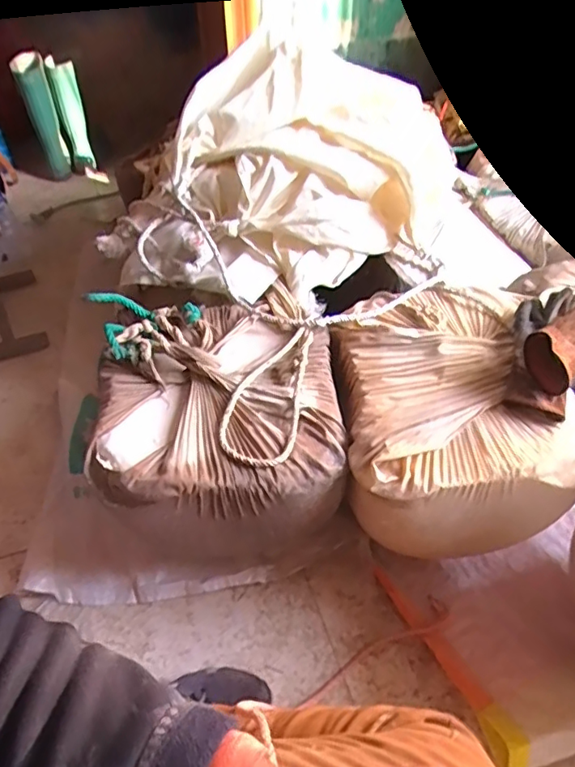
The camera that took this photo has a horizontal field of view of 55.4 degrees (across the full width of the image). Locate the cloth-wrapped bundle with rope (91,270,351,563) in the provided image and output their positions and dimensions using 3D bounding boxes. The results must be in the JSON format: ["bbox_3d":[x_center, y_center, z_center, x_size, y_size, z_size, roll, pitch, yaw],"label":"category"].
[{"bbox_3d":[-0.089,0.066,0.767,0.303,0.238,0.341,-4,48,-3],"label":"cloth-wrapped bundle with rope"}]

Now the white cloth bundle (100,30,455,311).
[{"bbox_3d":[-0.011,-0.336,0.874,0.429,0.216,0.436,0,48,0],"label":"white cloth bundle"}]

